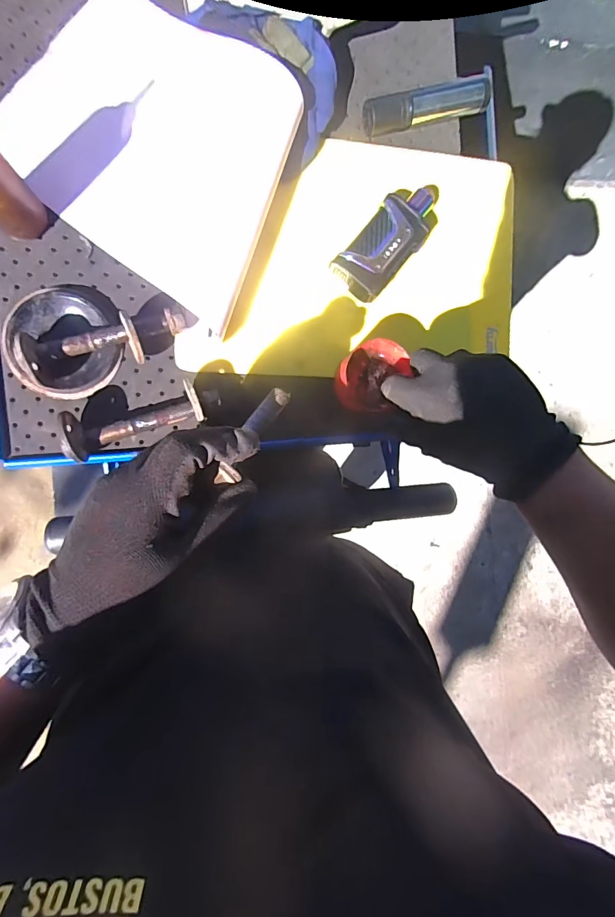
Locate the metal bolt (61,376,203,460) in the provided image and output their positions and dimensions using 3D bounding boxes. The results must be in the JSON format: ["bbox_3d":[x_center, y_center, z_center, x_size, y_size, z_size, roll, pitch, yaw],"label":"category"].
[{"bbox_3d":[-0.153,-0.035,0.375,0.119,0.041,0.049,-15,92,-7],"label":"metal bolt"}]

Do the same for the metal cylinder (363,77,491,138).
[{"bbox_3d":[0.119,-0.343,0.412,0.123,0.027,0.026,-15,92,-7],"label":"metal cylinder"}]

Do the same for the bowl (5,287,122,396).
[{"bbox_3d":[-0.220,-0.104,0.373,0.093,0.026,0.094,45,85,-6],"label":"bowl"}]

